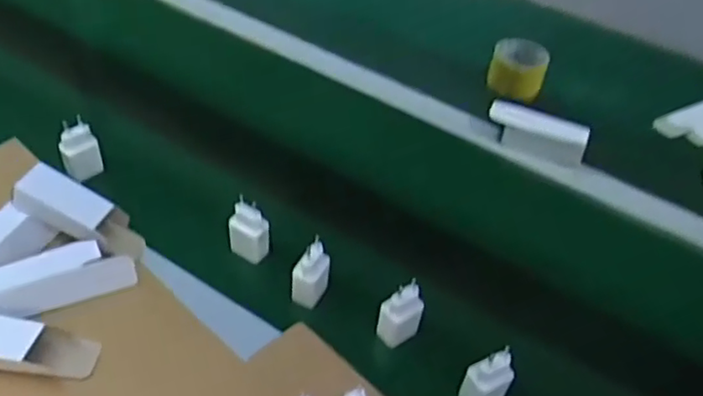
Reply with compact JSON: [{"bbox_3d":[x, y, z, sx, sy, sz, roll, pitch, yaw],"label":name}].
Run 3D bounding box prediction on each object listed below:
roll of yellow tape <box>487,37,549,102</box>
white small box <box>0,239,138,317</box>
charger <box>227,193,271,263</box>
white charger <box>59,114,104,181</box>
[{"bbox_3d":[0.261,-0.206,0.992,0.084,0.063,0.084,3,44,-3],"label":"roll of yellow tape"},{"bbox_3d":[-0.285,0.081,0.627,0.131,0.042,0.047,-18,49,-23],"label":"white small box"},{"bbox_3d":[-0.112,0.037,0.700,0.043,0.069,0.026,28,48,21],"label":"charger"},{"bbox_3d":[-0.328,-0.056,0.768,0.027,0.074,0.043,34,51,25],"label":"white charger"}]

